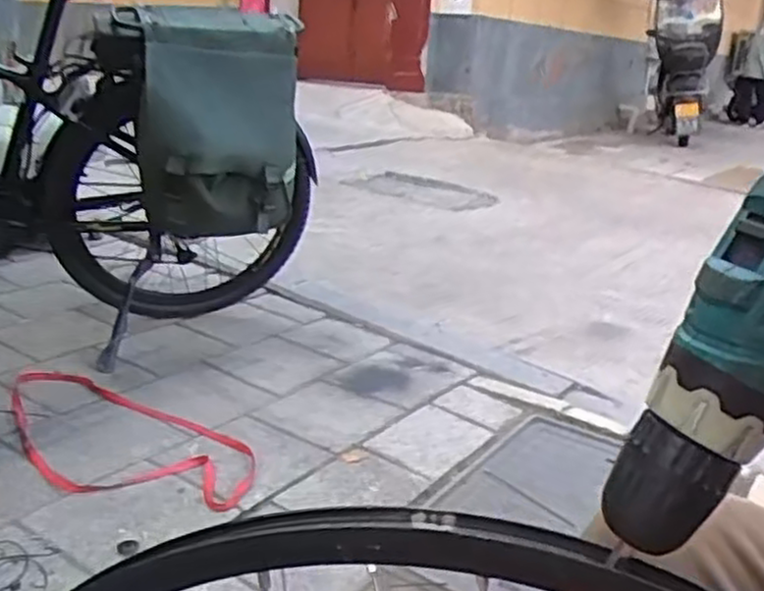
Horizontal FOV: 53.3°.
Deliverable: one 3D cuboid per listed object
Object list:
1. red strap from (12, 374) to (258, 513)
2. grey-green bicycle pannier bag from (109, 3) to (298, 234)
[{"bbox_3d":[-0.488,0.259,1.371,0.586,0.035,0.290,15,21,24],"label":"red strap"},{"bbox_3d":[-0.352,-0.364,1.594,0.363,0.465,0.158,-10,16,-38],"label":"grey-green bicycle pannier bag"}]

